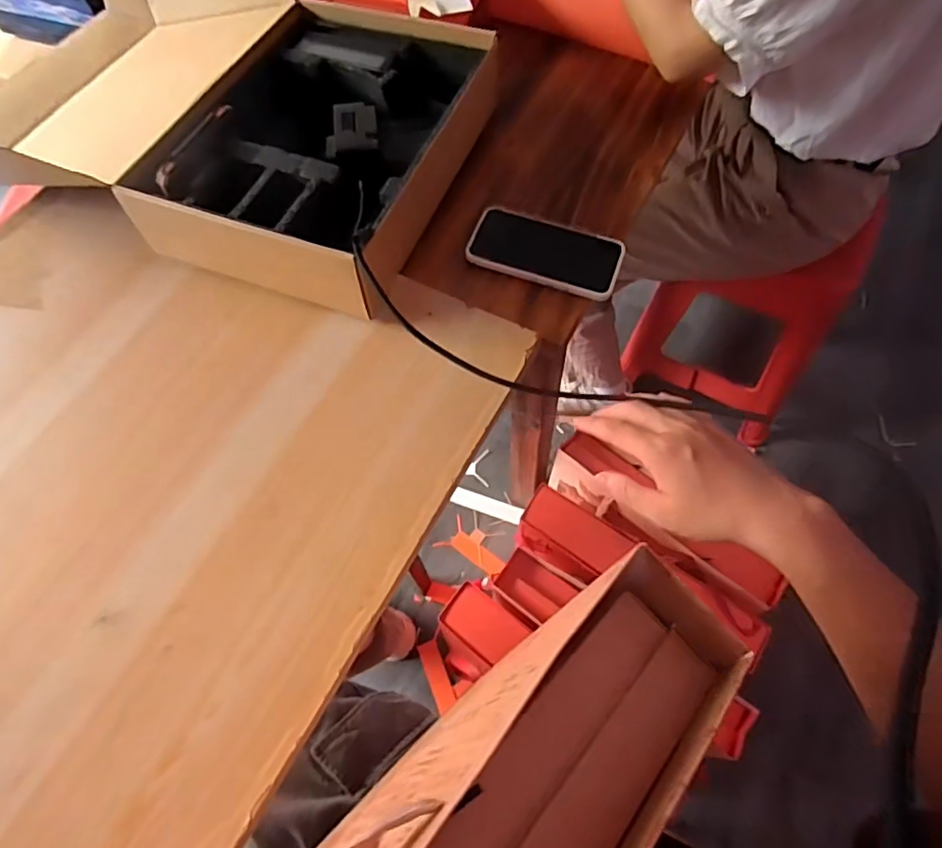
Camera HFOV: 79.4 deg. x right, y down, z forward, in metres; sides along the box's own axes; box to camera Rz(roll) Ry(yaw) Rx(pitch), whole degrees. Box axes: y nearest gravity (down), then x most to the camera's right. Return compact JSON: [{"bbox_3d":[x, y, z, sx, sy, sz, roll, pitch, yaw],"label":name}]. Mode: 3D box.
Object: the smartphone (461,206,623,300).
[{"bbox_3d":[0.077,-0.179,0.588,0.153,0.010,0.086,19,66,12],"label":"smartphone"}]

